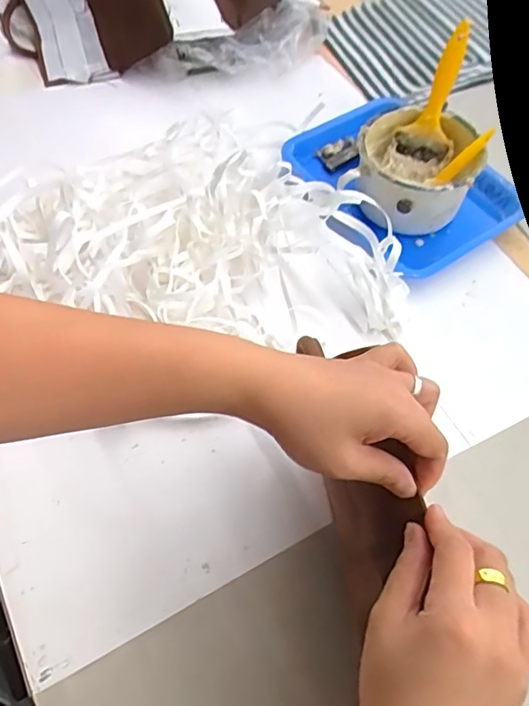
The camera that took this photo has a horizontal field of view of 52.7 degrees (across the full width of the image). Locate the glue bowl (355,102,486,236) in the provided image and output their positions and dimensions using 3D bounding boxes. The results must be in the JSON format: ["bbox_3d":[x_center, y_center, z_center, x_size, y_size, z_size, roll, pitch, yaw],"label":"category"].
[{"bbox_3d":[0.184,-0.226,0.661,0.138,0.083,0.134,1,60,-1],"label":"glue bowl"}]

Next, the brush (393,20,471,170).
[{"bbox_3d":[0.212,-0.309,0.645,0.068,0.150,0.018,20,34,9],"label":"brush"}]

